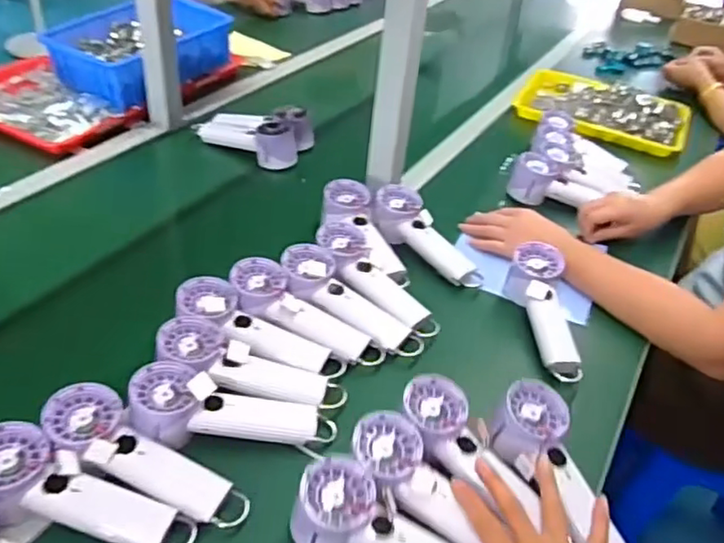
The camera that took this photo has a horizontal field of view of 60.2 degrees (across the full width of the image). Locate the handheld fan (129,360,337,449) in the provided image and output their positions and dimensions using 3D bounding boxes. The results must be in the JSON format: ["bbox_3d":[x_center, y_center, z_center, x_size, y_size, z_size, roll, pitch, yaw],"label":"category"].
[{"bbox_3d":[-0.129,0.132,0.605,0.190,0.047,0.074,13,37,-13],"label":"handheld fan"}]

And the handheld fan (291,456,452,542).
[{"bbox_3d":[0.024,0.221,0.524,0.166,0.048,0.067,24,41,5],"label":"handheld fan"}]

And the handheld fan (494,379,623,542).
[{"bbox_3d":[0.187,0.195,0.578,0.067,0.039,0.196,-14,60,-23],"label":"handheld fan"}]

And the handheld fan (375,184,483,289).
[{"bbox_3d":[0.092,-0.045,0.867,0.074,0.045,0.191,-27,63,-34],"label":"handheld fan"}]

